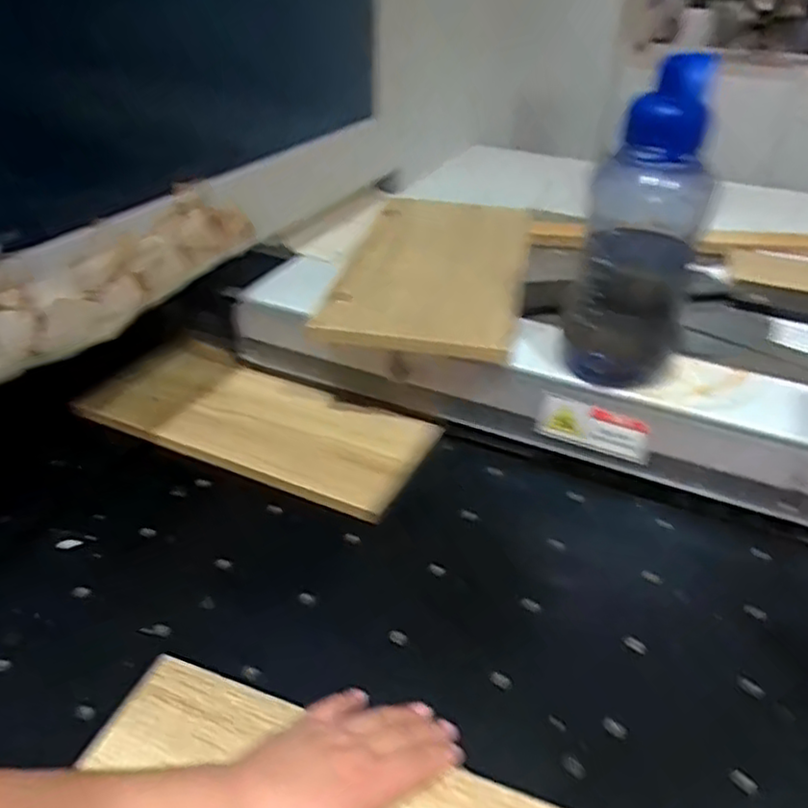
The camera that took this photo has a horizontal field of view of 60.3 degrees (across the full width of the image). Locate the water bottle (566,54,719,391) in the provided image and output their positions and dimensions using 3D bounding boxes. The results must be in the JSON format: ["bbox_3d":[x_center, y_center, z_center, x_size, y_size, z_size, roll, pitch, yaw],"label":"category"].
[{"bbox_3d":[0.202,-0.142,0.590,0.094,0.276,0.073,12,35,14],"label":"water bottle"}]

